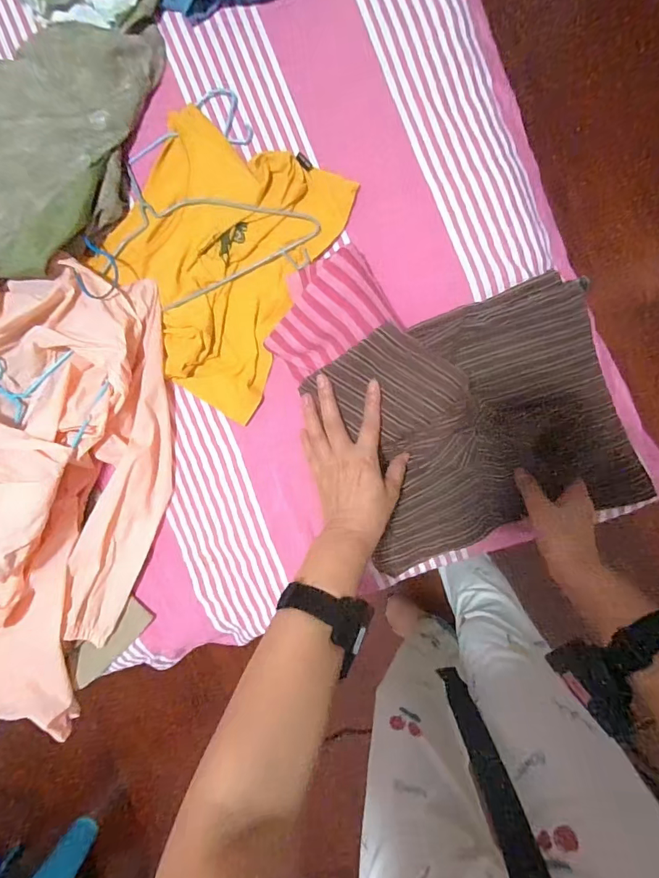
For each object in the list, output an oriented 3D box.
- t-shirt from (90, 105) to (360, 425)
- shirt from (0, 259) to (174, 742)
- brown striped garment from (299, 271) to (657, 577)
[{"bbox_3d":[-0.144,-0.212,0.531,0.245,0.023,0.297,28,96,4],"label":"t-shirt"},{"bbox_3d":[-0.410,0.133,0.541,0.327,0.089,0.716,22,95,5],"label":"shirt"},{"bbox_3d":[0.164,-0.014,0.461,0.292,0.085,0.249,-21,90,7],"label":"brown striped garment"}]

